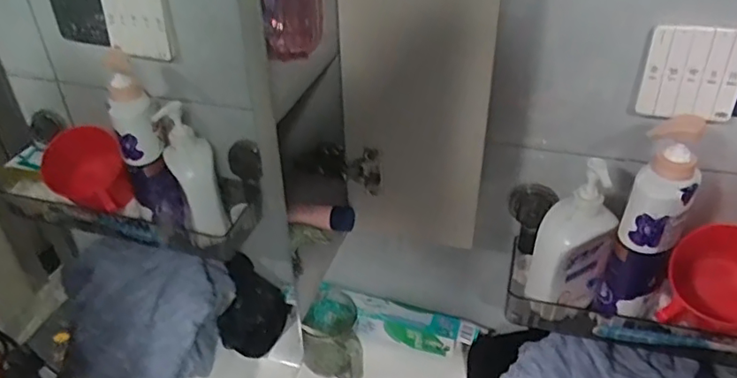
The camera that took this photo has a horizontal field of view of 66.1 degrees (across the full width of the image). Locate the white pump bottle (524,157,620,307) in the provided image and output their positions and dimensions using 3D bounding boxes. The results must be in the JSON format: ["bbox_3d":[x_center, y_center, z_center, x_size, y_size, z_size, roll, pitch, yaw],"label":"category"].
[{"bbox_3d":[0.220,0.054,0.600,0.077,0.177,0.047,-25,41,-30],"label":"white pump bottle"}]

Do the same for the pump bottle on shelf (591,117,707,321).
[{"bbox_3d":[0.278,0.034,0.560,0.056,0.213,0.050,19,39,26],"label":"pump bottle on shelf"}]

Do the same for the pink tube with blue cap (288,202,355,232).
[{"bbox_3d":[-0.056,0.031,0.655,0.077,0.027,0.029,3,35,6],"label":"pink tube with blue cap"}]

